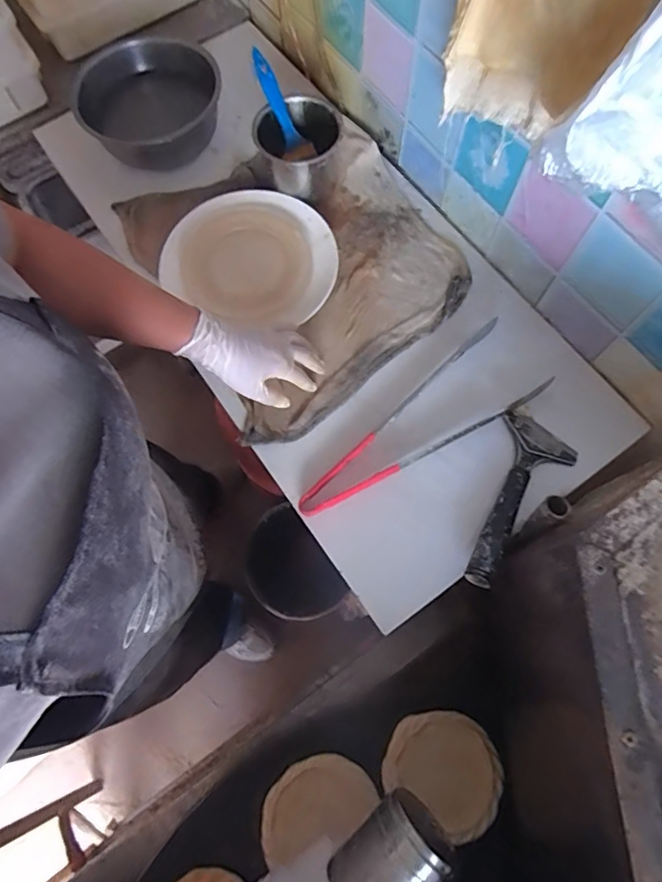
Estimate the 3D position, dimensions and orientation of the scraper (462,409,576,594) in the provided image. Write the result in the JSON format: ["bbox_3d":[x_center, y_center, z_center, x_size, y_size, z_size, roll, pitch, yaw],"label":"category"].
[{"bbox_3d":[0.187,0.053,0.568,0.092,0.041,0.207,37,76,13],"label":"scraper"}]

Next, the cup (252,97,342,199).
[{"bbox_3d":[-0.044,-0.390,0.707,0.106,0.084,0.107,-1,70,2],"label":"cup"}]

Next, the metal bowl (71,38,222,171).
[{"bbox_3d":[-0.260,-0.479,0.744,0.193,0.073,0.193,-1,70,2],"label":"metal bowl"}]

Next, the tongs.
[{"bbox_3d":[0.100,-0.013,0.603,0.315,0.024,0.101,-36,73,-10],"label":"tongs"}]

